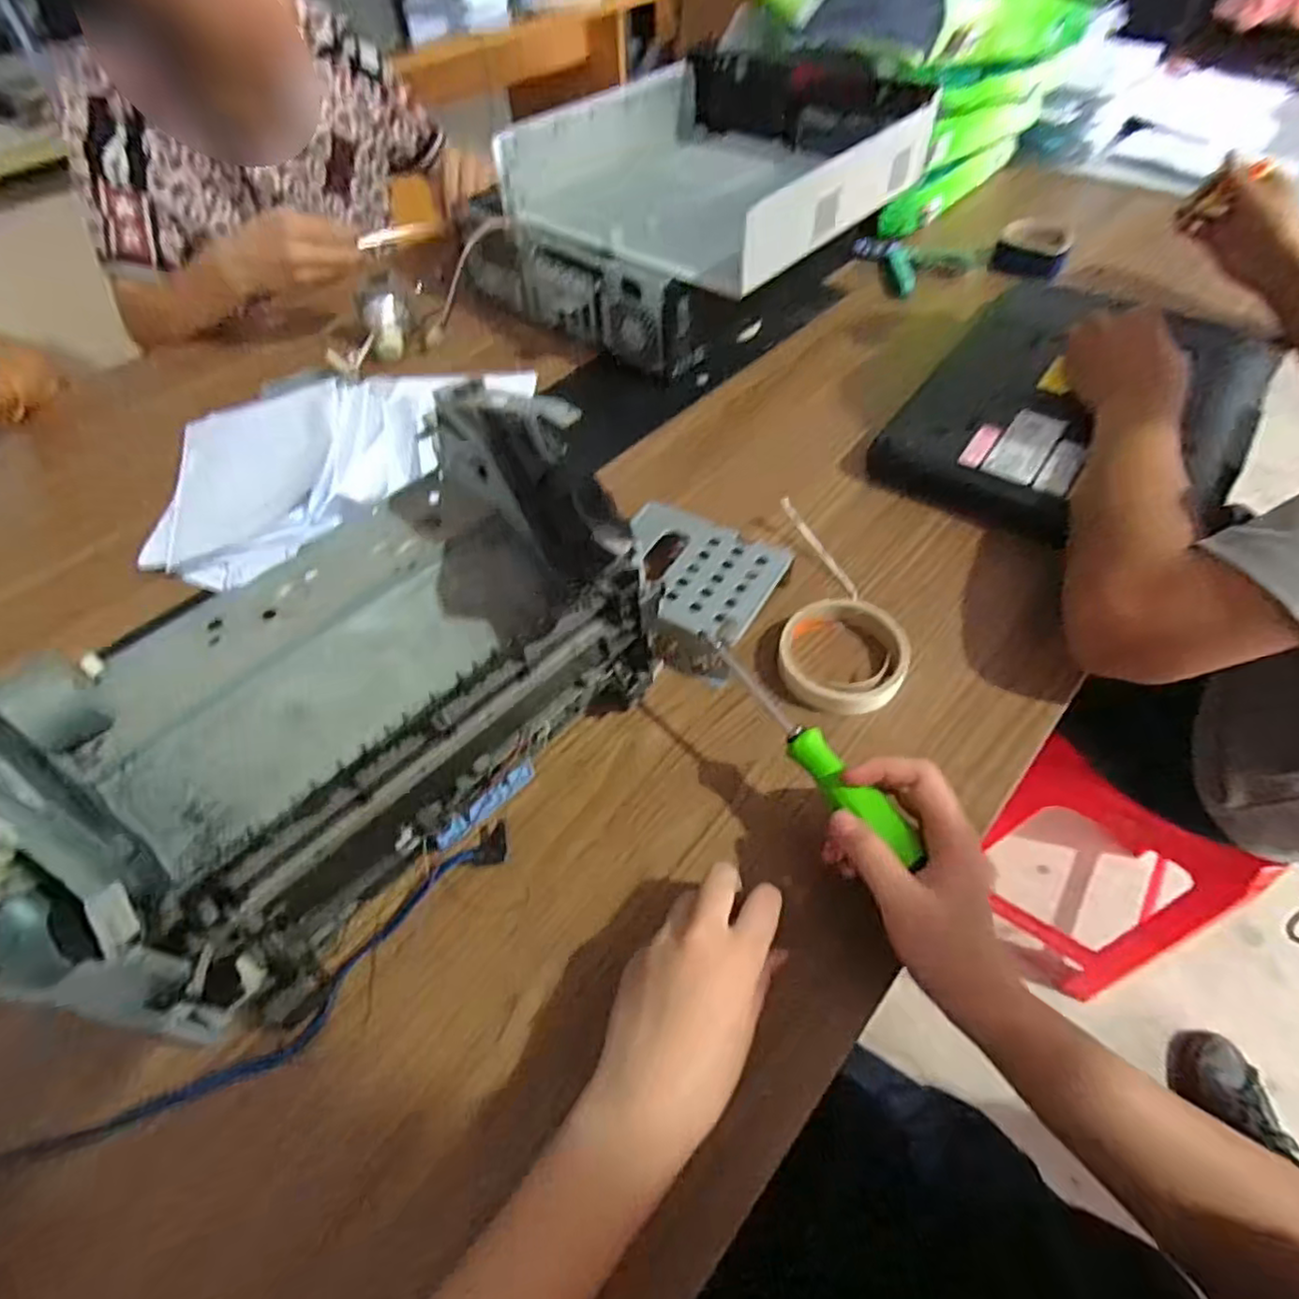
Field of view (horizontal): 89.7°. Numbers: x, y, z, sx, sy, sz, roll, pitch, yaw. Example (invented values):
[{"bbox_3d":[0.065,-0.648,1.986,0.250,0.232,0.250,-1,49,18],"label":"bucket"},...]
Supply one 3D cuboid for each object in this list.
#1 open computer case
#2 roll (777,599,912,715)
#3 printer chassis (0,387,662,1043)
[{"bbox_3d":[0.069,-0.515,0.749,0.353,0.164,0.419,33,61,24],"label":"open computer case"},{"bbox_3d":[0.133,0.003,0.453,0.085,0.019,0.086,-1,53,1],"label":"roll"},{"bbox_3d":[-0.176,0.008,0.367,0.219,0.188,0.309,36,62,25],"label":"printer chassis"}]

